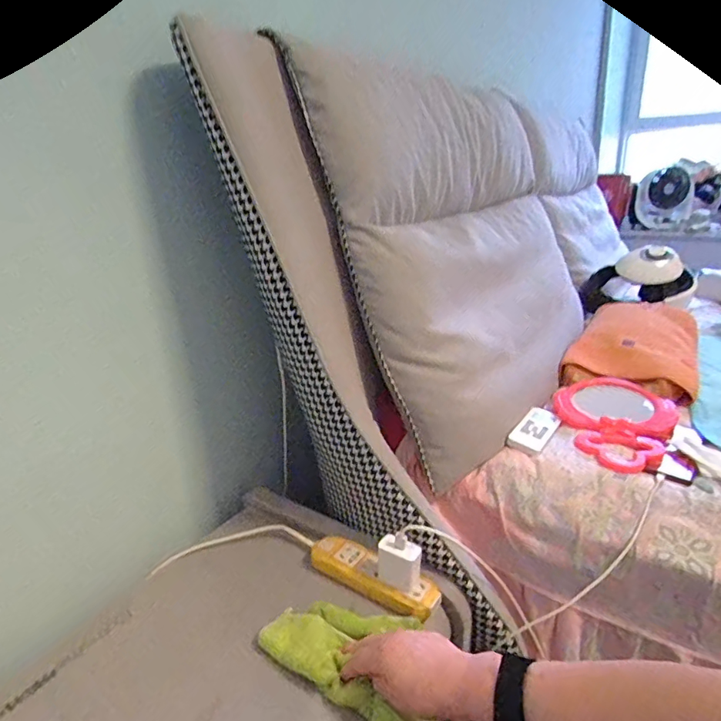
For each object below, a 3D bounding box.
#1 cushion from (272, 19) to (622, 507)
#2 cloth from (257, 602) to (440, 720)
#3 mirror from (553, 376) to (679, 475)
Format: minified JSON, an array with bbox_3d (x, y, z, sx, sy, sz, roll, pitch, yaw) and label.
[{"bbox_3d":[0.315,-0.296,1.099,0.170,0.666,1.105,-14,11,43],"label":"cushion"},{"bbox_3d":[0.002,0.333,0.531,0.218,0.044,0.131,23,31,32],"label":"cloth"},{"bbox_3d":[0.422,0.097,0.825,0.184,0.029,0.259,14,26,36],"label":"mirror"}]

